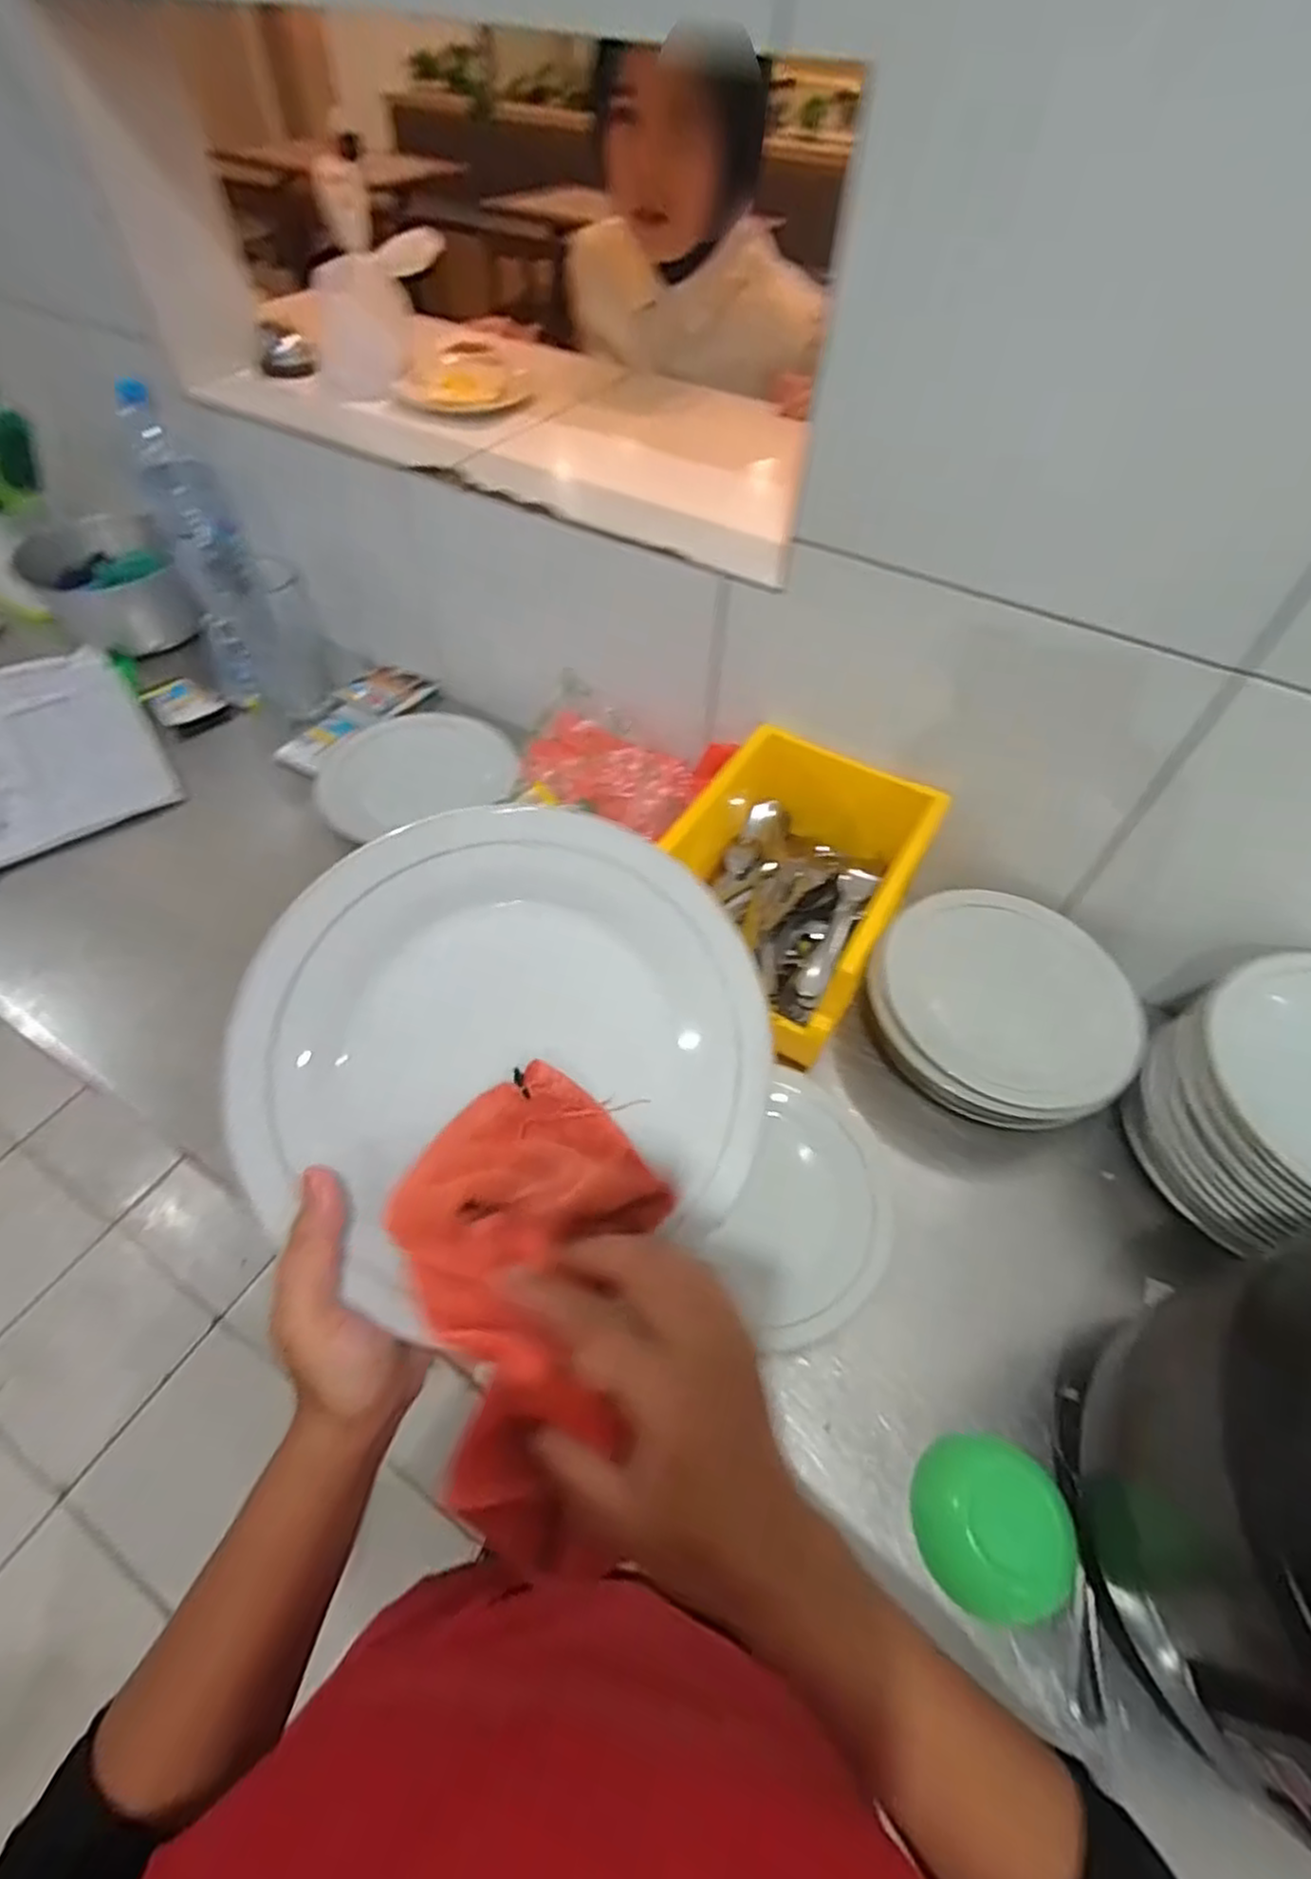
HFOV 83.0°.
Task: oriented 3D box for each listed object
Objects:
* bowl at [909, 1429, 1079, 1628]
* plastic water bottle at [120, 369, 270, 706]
[{"bbox_3d":[0.217,0.375,0.468,0.094,0.055,0.084,25,56,15],"label":"bowl"},{"bbox_3d":[-0.541,-0.463,0.903,0.084,0.327,0.103,-16,30,-14],"label":"plastic water bottle"}]

